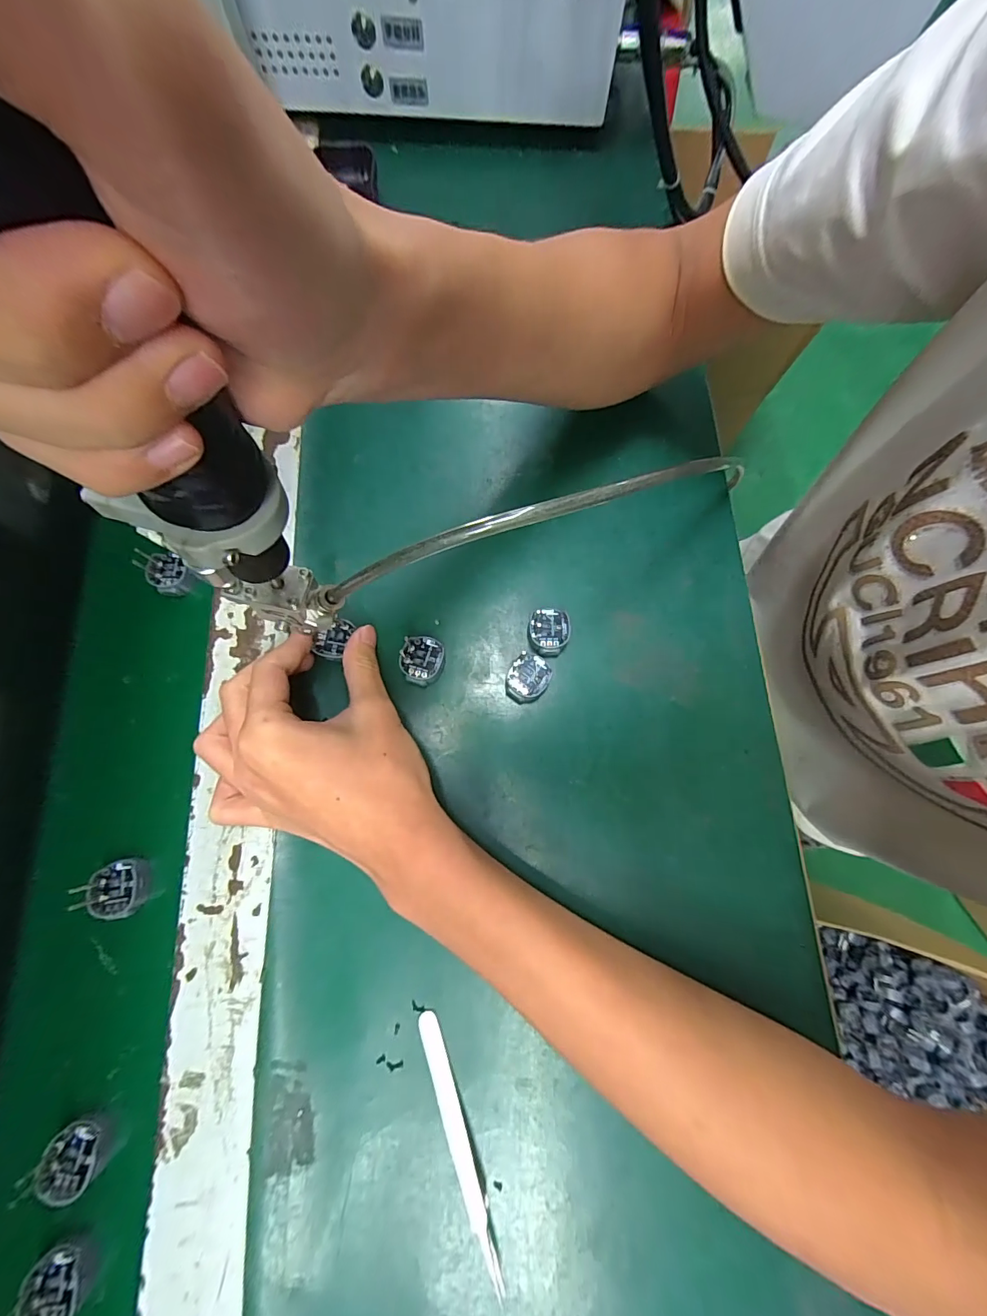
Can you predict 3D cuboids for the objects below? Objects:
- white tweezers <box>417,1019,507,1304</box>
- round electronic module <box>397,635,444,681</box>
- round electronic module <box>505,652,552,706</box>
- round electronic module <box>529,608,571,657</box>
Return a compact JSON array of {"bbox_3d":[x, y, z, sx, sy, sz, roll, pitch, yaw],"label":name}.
[{"bbox_3d":[-0.015,0.234,0.212,0.010,0.010,0.115,-19,78,-6],"label":"white tweezers"},{"bbox_3d":[-0.043,0.000,0.269,0.025,0.006,0.027,0,77,-2],"label":"round electronic module"},{"bbox_3d":[0.020,0.013,0.268,0.024,0.008,0.030,35,78,6],"label":"round electronic module"},{"bbox_3d":[0.034,-0.016,0.275,0.024,0.010,0.028,2,77,-1],"label":"round electronic module"}]

